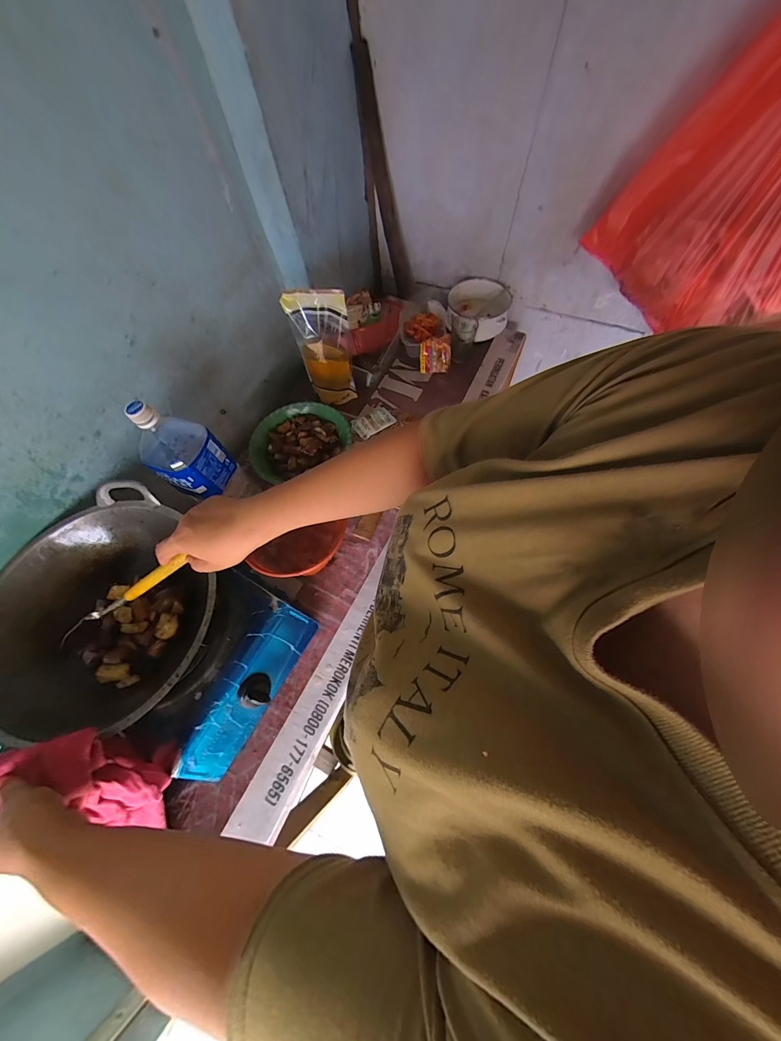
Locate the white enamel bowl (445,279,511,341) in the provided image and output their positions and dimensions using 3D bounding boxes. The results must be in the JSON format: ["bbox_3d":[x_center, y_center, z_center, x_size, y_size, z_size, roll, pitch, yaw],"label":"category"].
[{"bbox_3d":[0.236,-0.568,0.913,0.166,0.084,0.171,12,66,9],"label":"white enamel bowl"}]

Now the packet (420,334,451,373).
[{"bbox_3d":[0.118,-0.434,0.871,0.078,0.085,0.013,-3,30,1],"label":"packet"}]

